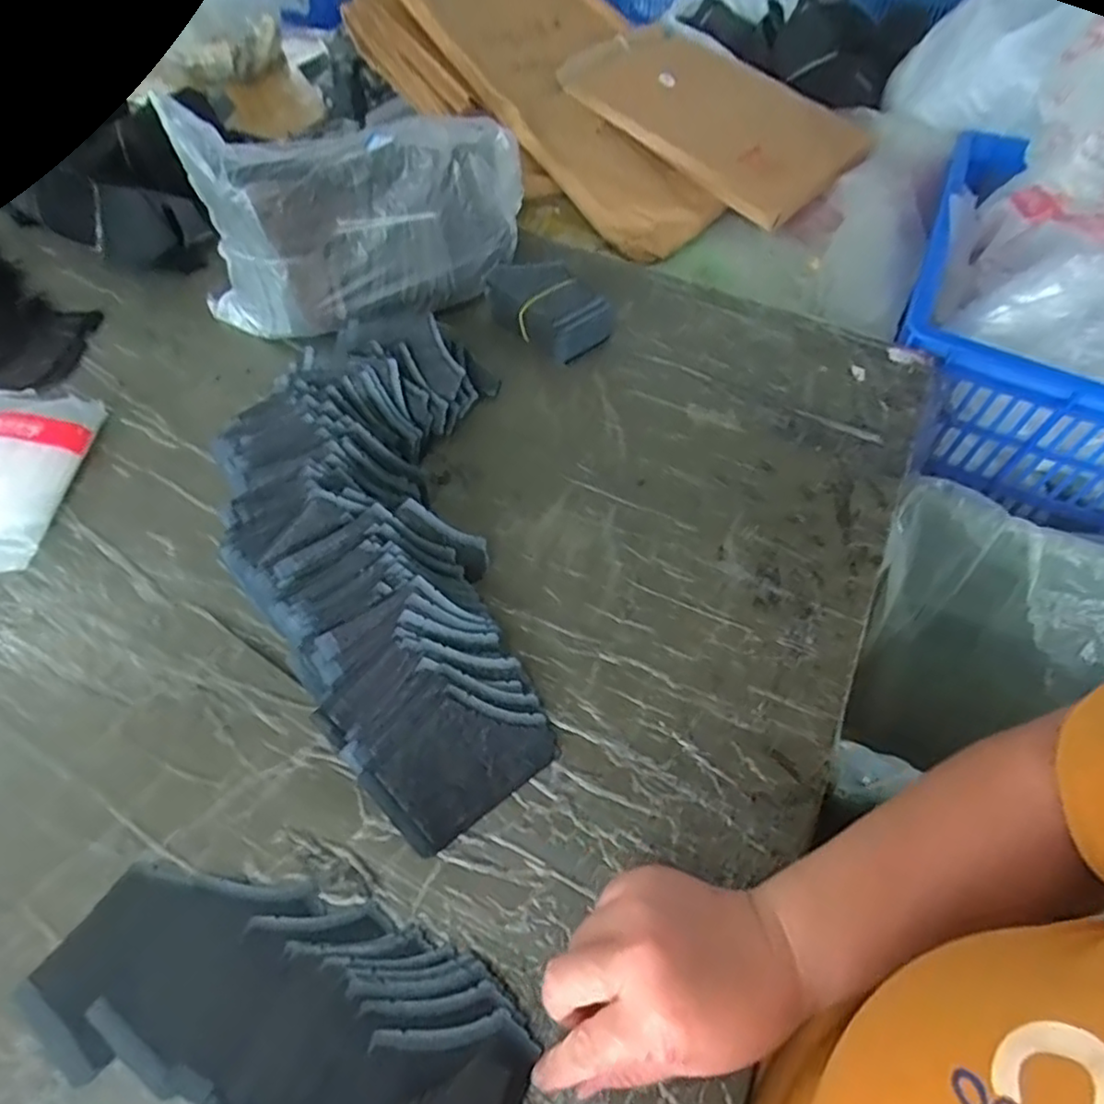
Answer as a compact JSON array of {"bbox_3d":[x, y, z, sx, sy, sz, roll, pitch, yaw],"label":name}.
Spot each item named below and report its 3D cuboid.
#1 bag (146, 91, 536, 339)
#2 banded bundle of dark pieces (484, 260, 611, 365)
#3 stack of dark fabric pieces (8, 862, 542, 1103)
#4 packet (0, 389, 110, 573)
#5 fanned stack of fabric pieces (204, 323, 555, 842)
[{"bbox_3d":[-0.172,-0.311,0.604,0.297,0.136,0.155,-8,56,-7],"label":"bag"},{"bbox_3d":[-0.002,-0.237,0.637,0.116,0.050,0.086,34,61,21],"label":"banded bundle of dark pieces"},{"bbox_3d":[-0.140,0.239,0.326,0.242,0.023,0.134,19,57,16],"label":"stack of dark fabric pieces"},{"bbox_3d":[-0.435,-0.066,0.514,0.103,0.027,0.183,-2,54,-4],"label":"packet"},{"bbox_3d":[-0.130,-0.014,0.475,0.204,0.065,0.418,-7,55,-7],"label":"fanned stack of fabric pieces"}]

